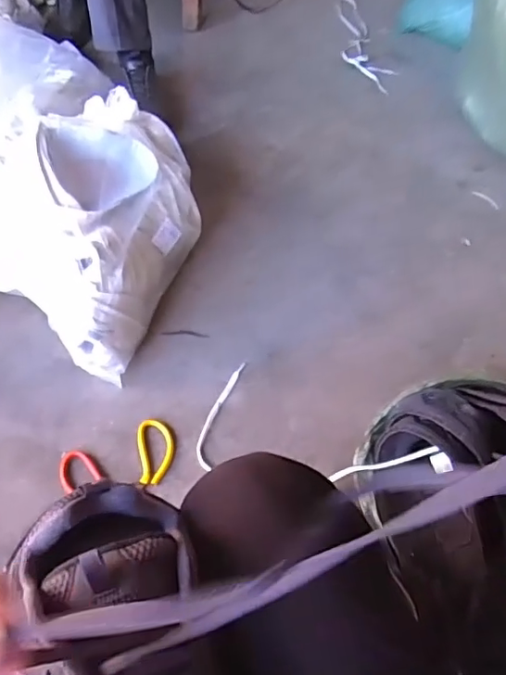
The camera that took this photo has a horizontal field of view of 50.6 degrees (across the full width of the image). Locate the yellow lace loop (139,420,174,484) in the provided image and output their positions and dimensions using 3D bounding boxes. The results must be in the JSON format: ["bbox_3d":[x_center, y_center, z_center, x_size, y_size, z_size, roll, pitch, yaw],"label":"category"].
[{"bbox_3d":[-0.146,0.170,0.807,0.051,0.008,0.099,-5,58,-8],"label":"yellow lace loop"}]

